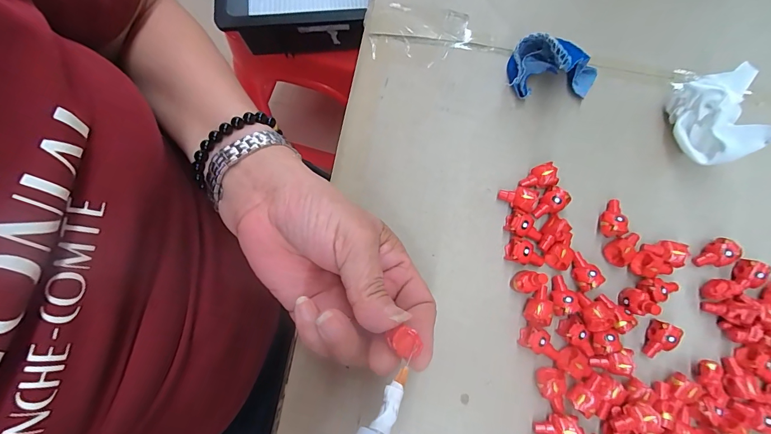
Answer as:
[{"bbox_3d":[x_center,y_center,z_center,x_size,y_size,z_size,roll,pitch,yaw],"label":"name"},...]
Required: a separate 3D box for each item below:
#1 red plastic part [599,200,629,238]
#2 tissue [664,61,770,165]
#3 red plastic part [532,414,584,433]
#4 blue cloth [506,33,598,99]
[{"bbox_3d":[0.154,0.000,0.249,0.013,0.012,0.025,1,77,0],"label":"red plastic part"},{"bbox_3d":[0.226,-0.067,0.248,0.045,0.052,0.058,-17,78,-4],"label":"tissue"},{"bbox_3d":[0.106,0.128,0.224,0.026,0.012,0.016,14,78,3],"label":"red plastic part"},{"bbox_3d":[0.125,-0.106,0.256,0.066,0.046,0.029,1,77,0],"label":"blue cloth"}]

